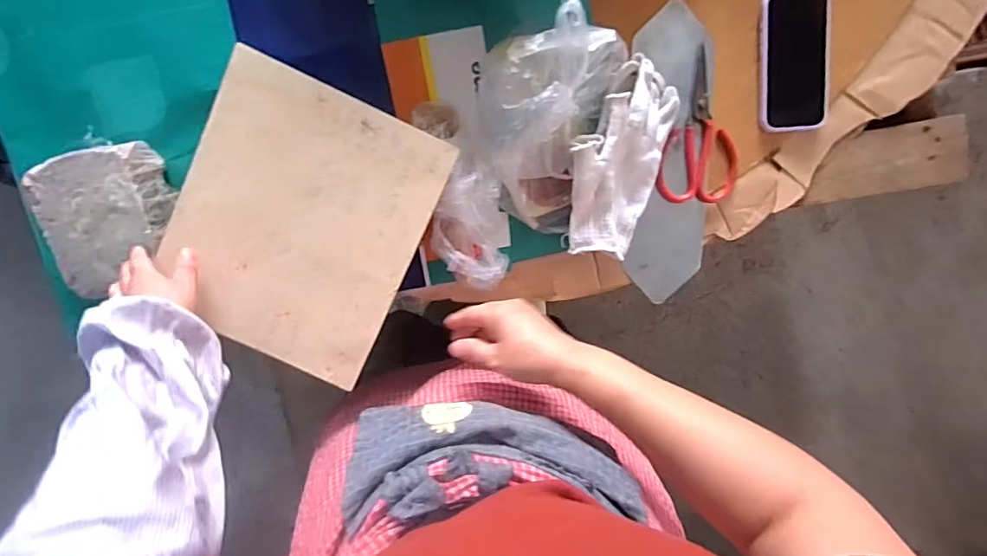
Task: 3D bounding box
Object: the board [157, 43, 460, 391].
[{"bbox_3d":[-0.202,-0.054,0.530,0.234,0.012,0.279,26,97,-3],"label":"board"}]

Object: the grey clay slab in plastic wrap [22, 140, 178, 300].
[{"bbox_3d":[-0.419,-0.061,0.575,0.126,0.065,0.151,-17,97,3],"label":"grey clay slab in plastic wrap"}]

